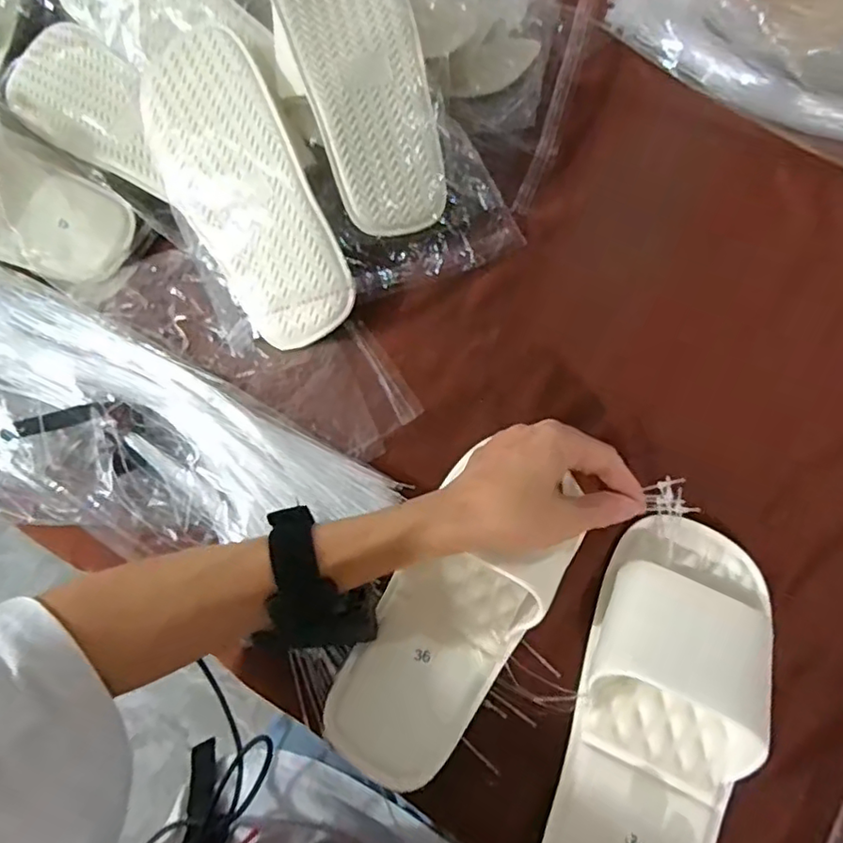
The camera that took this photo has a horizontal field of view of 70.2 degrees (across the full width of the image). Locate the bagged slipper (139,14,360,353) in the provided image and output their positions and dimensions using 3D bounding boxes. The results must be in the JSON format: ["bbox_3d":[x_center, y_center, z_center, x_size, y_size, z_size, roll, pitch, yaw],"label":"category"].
[{"bbox_3d":[-0.148,-0.192,0.475,0.102,0.058,0.283,-26,85,-10],"label":"bagged slipper"}]

